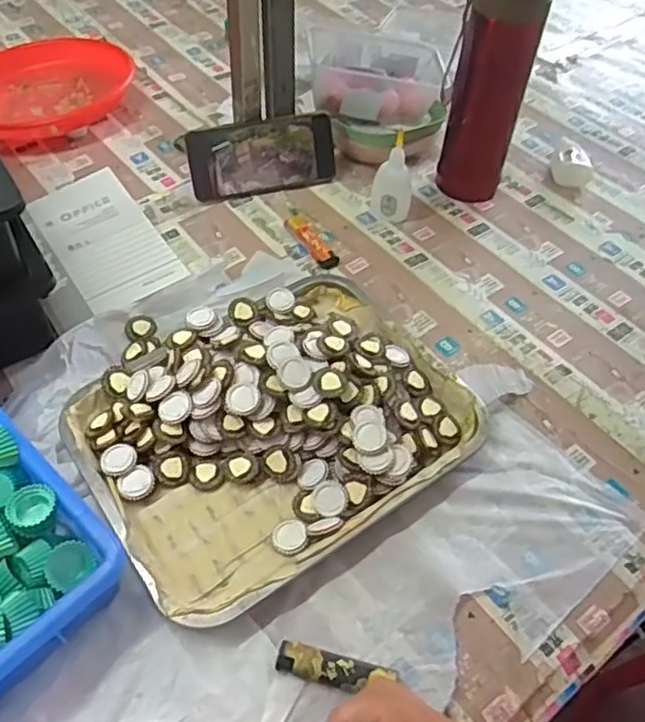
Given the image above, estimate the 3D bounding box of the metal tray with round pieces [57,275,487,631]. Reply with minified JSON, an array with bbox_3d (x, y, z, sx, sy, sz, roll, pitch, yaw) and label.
[{"bbox_3d":[-0.052,0.027,0.559,0.297,0.043,0.286,-29,56,-24],"label":"metal tray with round pieces"}]

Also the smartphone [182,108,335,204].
[{"bbox_3d":[-0.066,-0.229,0.752,0.163,0.078,0.014,-13,23,-12],"label":"smartphone"}]

